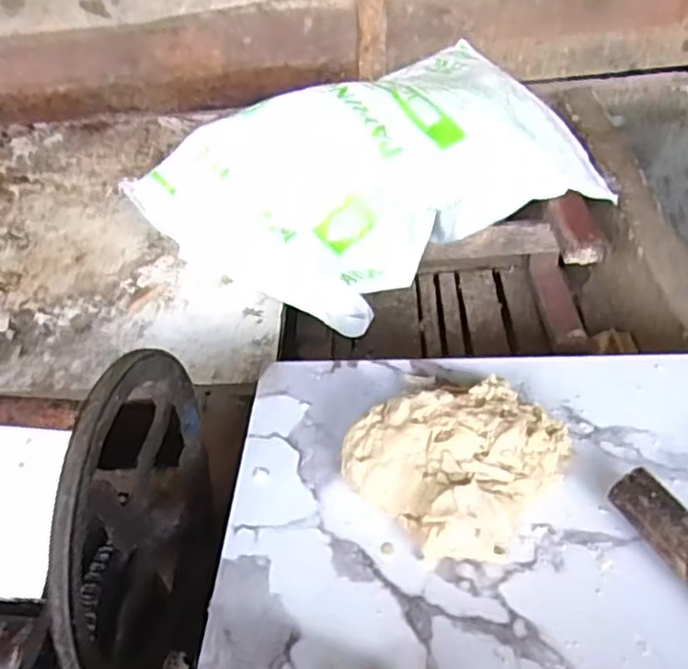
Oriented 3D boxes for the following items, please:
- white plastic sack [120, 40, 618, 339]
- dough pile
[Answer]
[{"bbox_3d":[0.061,-0.248,1.088,0.683,0.203,0.392,-25,48,-20],"label":"white plastic sack"},{"bbox_3d":[0.091,0.088,0.527,0.156,0.060,0.136,-33,49,-24],"label":"dough pile"}]

